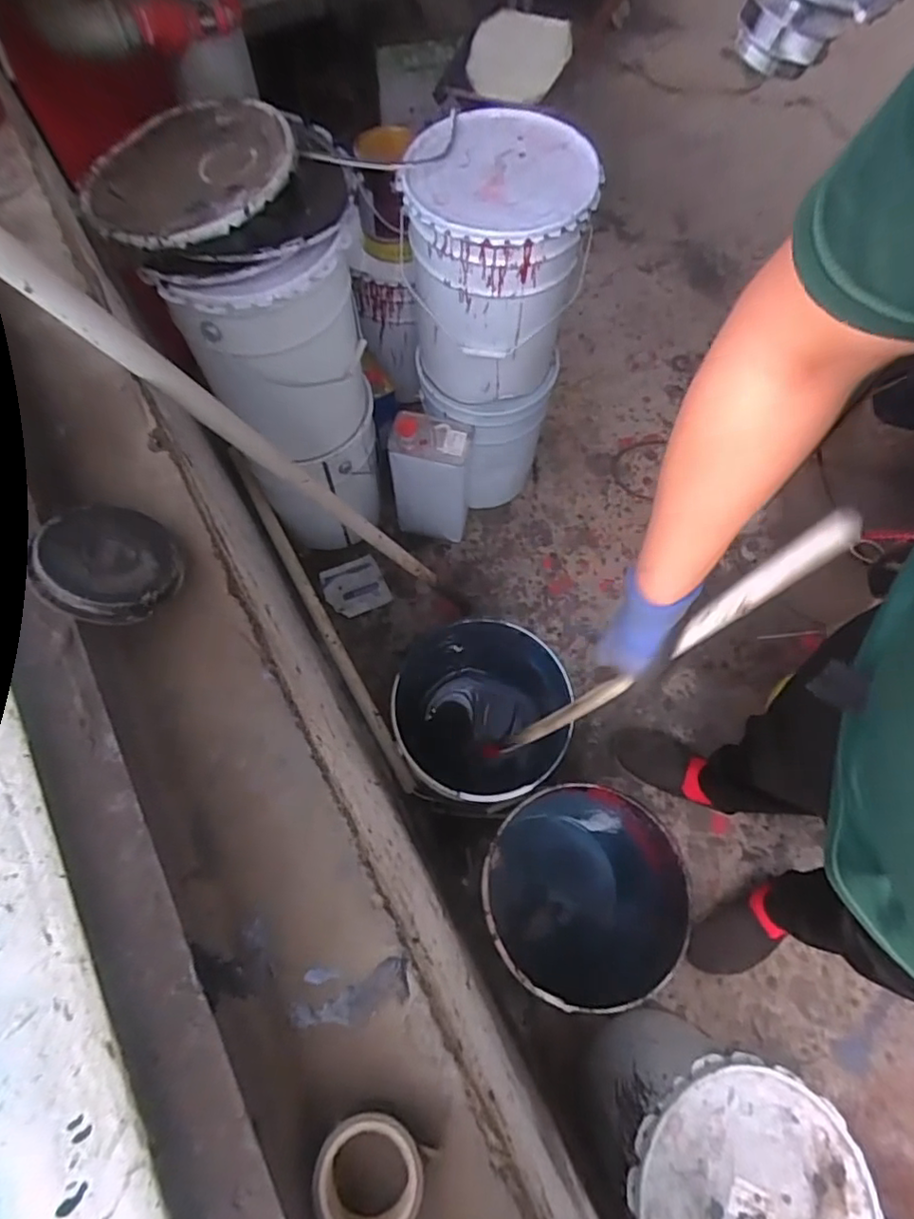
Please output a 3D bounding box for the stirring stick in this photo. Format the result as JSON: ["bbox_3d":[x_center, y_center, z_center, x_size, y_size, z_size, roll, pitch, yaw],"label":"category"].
[{"bbox_3d":[0.181,0.072,0.655,0.021,0.562,0.031,-10,66,-28],"label":"stirring stick"}]

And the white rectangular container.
[{"bbox_3d":[-0.054,-0.286,1.344,0.166,0.328,0.110,10,68,3],"label":"white rectangular container"}]

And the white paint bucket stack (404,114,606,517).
[{"bbox_3d":[0.066,-0.512,1.212,0.285,0.712,0.274,5,68,2],"label":"white paint bucket stack"}]

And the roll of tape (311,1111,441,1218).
[{"bbox_3d":[-0.040,0.262,0.274,0.049,0.015,0.048,24,69,9],"label":"roll of tape"}]

